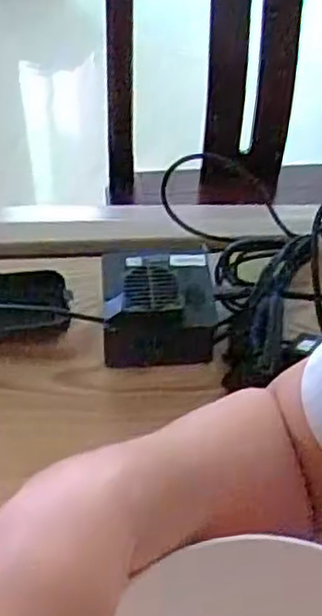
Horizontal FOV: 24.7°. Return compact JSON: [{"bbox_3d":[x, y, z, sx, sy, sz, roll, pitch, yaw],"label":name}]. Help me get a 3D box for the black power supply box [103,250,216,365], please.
[{"bbox_3d":[-0.001,0.000,0.525,0.077,0.060,0.069,-1,50,-3],"label":"black power supply box"}]

